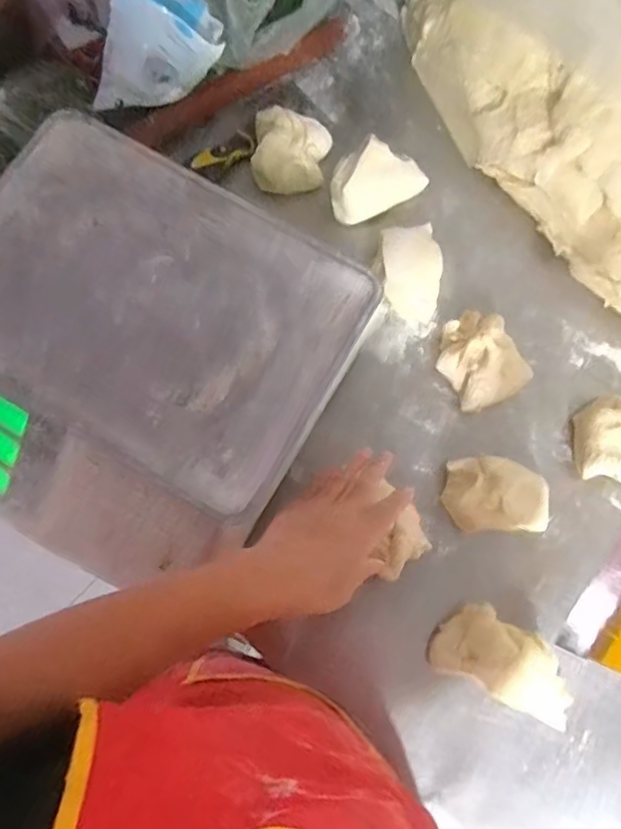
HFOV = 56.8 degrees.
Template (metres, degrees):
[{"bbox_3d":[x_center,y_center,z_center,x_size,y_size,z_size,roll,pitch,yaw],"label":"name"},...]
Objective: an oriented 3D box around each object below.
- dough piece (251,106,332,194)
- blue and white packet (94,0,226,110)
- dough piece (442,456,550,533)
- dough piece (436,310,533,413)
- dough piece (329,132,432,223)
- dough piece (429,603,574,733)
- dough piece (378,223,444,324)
[{"bbox_3d":[-0.024,-0.275,0.607,0.078,0.049,0.076,0,78,-1],"label":"dough piece"},{"bbox_3d":[-0.155,-0.360,0.560,0.136,0.097,0.061,-7,78,-3],"label":"blue and white packet"},{"bbox_3d":[0.176,0.075,0.539,0.093,0.040,0.066,0,78,-1],"label":"dough piece"},{"bbox_3d":[0.169,-0.059,0.569,0.077,0.038,0.097,-23,79,-6],"label":"dough piece"},{"bbox_3d":[0.067,-0.247,0.605,0.101,0.045,0.058,-27,80,-6],"label":"dough piece"},{"bbox_3d":[0.178,0.220,0.508,0.133,0.044,0.069,25,79,4],"label":"dough piece"},{"bbox_3d":[0.102,-0.145,0.587,0.060,0.032,0.094,-6,78,-2],"label":"dough piece"}]

